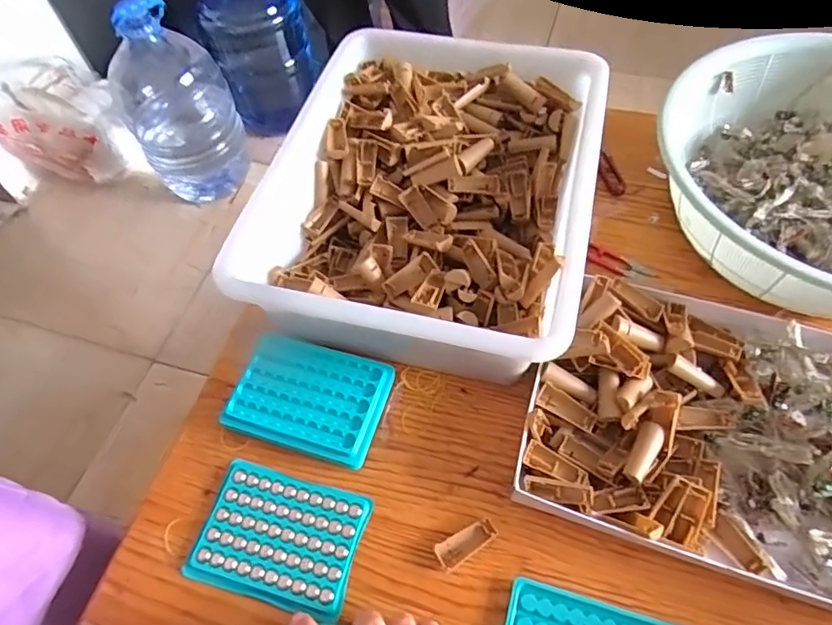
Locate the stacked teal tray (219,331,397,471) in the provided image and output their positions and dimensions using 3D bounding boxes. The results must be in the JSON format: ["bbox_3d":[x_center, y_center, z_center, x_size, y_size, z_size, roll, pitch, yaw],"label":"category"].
[{"bbox_3d":[-0.093,0.076,0.474,0.128,0.025,0.093,13,60,10],"label":"stacked teal tray"}]

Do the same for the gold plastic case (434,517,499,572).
[{"bbox_3d":[0.040,0.180,0.416,0.051,0.011,0.020,-28,61,-14],"label":"gold plastic case"}]

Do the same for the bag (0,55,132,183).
[{"bbox_3d":[-0.911,-0.482,1.362,0.269,0.251,0.308,-33,63,-16],"label":"bag"}]

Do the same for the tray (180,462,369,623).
[{"bbox_3d":[-0.108,0.178,0.426,0.126,0.009,0.092,13,60,10],"label":"tray"}]

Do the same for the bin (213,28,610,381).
[{"bbox_3d":[0.019,-0.125,0.524,0.285,0.085,0.359,12,60,10],"label":"bin"}]

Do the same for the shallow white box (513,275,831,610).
[{"bbox_3d":[0.249,0.090,0.427,0.299,0.062,0.219,16,61,12],"label":"shallow white box"}]

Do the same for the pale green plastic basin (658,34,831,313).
[{"bbox_3d":[0.407,-0.121,0.508,0.276,0.101,0.292,-1,59,2],"label":"pale green plastic basin"}]

